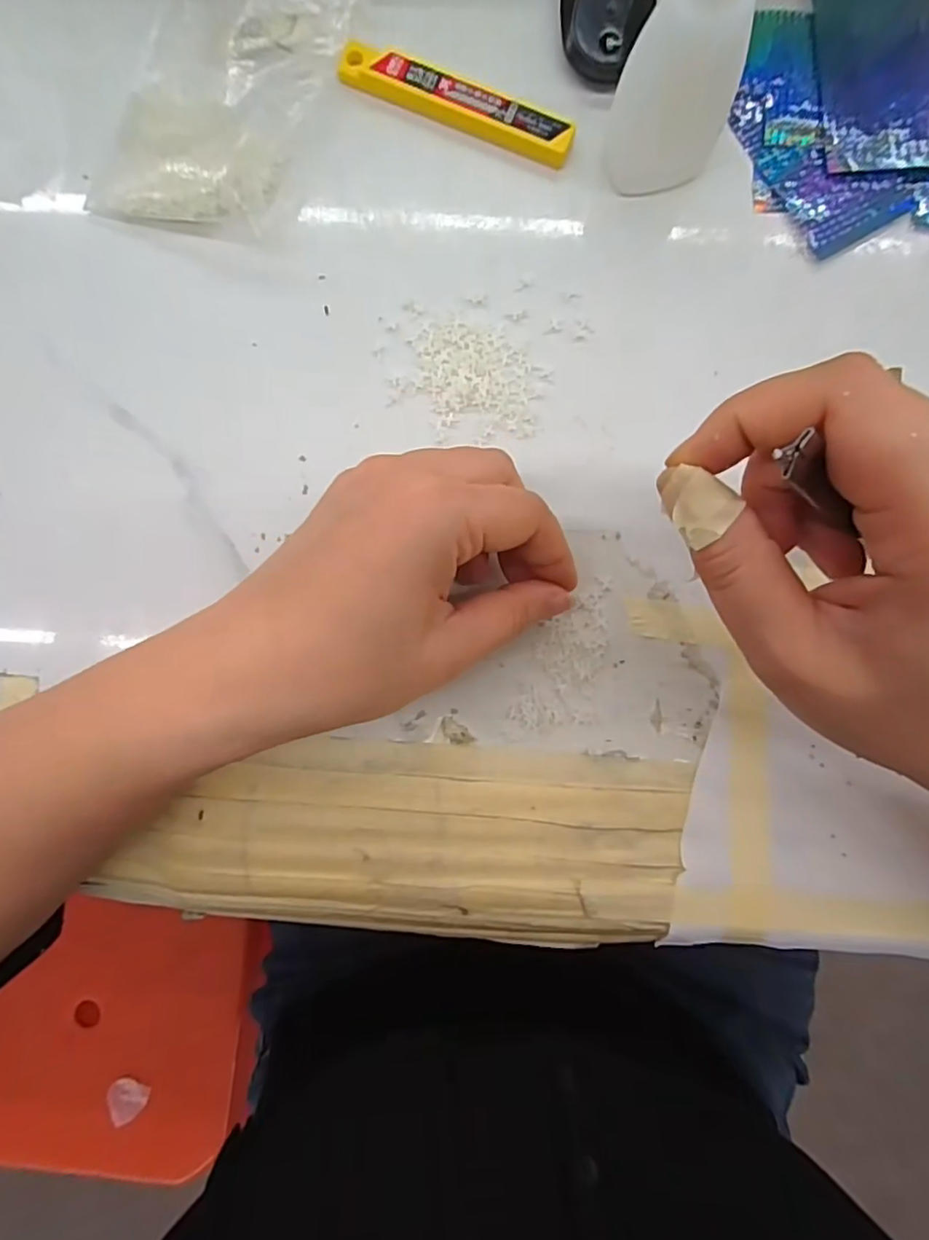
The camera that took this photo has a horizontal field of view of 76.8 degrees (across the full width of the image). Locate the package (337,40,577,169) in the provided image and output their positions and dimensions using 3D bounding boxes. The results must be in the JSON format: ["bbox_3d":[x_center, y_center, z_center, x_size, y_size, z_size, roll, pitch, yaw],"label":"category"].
[{"bbox_3d":[-0.004,-0.213,0.244,0.101,0.010,0.020,21,87,3],"label":"package"}]

